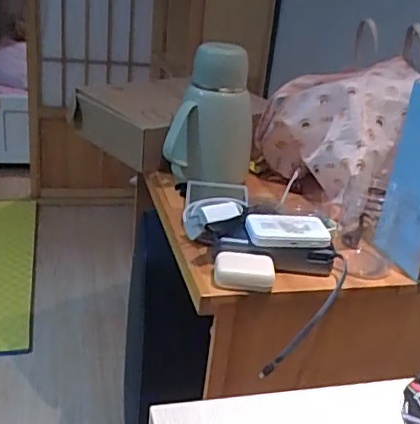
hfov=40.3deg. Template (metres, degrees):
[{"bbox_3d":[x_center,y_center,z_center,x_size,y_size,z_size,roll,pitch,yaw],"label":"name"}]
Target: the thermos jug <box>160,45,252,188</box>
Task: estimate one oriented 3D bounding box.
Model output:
[{"bbox_3d":[-0.002,-0.169,0.978,0.148,0.216,0.127,8,25,4],"label":"thermos jug"}]

